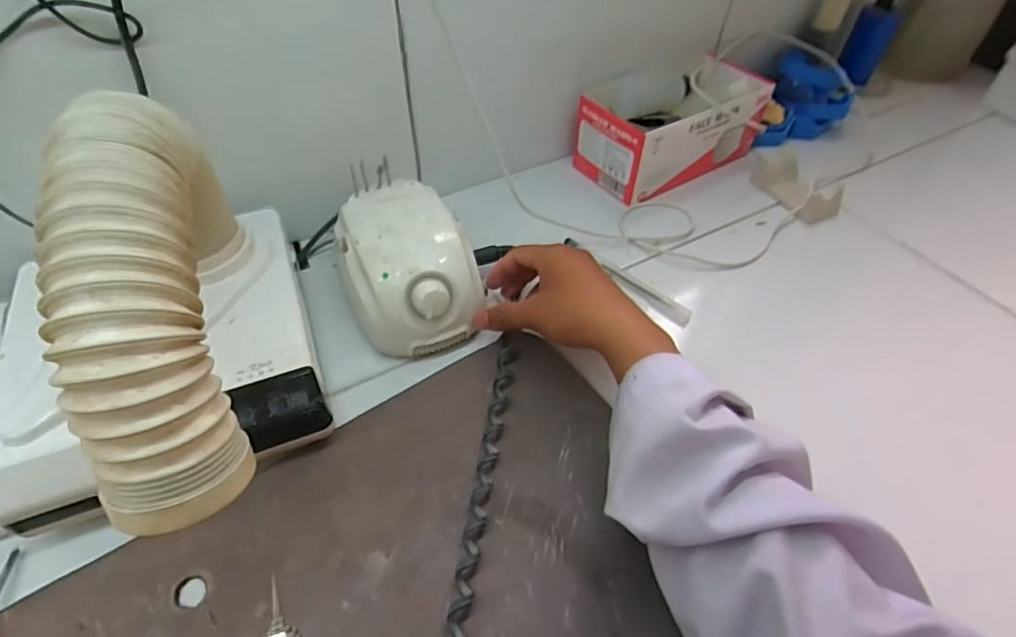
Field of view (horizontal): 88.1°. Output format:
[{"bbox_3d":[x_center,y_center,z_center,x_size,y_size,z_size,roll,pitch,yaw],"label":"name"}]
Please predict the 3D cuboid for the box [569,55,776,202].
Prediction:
[{"bbox_3d":[0.187,-0.220,0.602,0.203,0.082,0.115,-28,56,-23],"label":"box"}]

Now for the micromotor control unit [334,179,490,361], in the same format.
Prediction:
[{"bbox_3d":[-0.084,-0.045,0.441,0.103,0.068,0.130,-18,53,-16],"label":"micromotor control unit"}]

